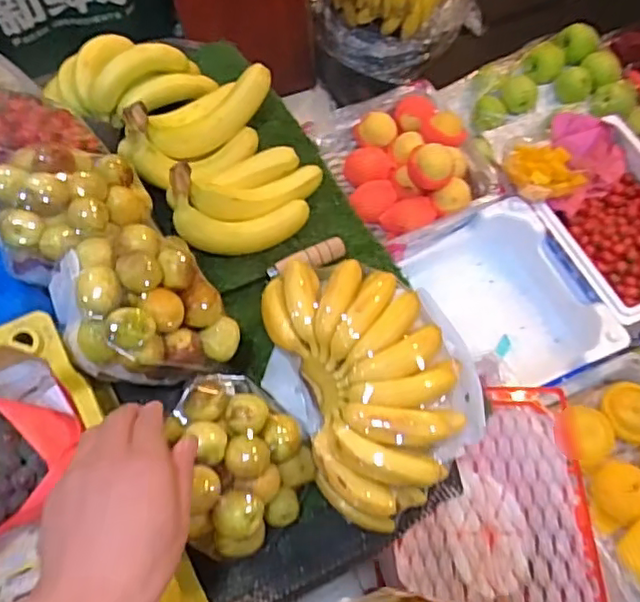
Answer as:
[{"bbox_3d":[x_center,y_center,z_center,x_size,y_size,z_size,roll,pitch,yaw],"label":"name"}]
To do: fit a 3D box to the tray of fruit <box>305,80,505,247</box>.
[{"bbox_3d":[0.180,-0.300,1.277,0.310,0.124,0.365,-20,62,-8],"label":"tray of fruit"}]

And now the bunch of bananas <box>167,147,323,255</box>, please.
[{"bbox_3d":[-0.082,-0.129,0.714,0.105,0.099,0.182,38,69,21],"label":"bunch of bananas"}]

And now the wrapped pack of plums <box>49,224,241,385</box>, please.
[{"bbox_3d":[-0.154,0.005,0.538,0.122,0.107,0.111,-28,63,-12],"label":"wrapped pack of plums"}]

